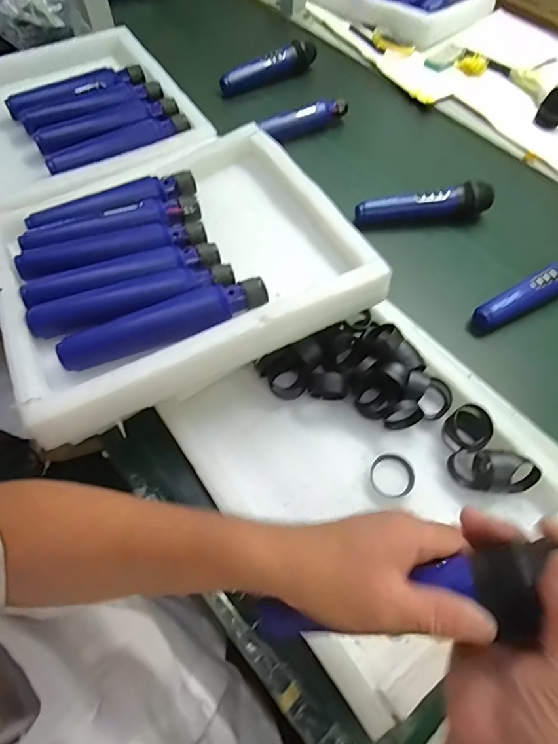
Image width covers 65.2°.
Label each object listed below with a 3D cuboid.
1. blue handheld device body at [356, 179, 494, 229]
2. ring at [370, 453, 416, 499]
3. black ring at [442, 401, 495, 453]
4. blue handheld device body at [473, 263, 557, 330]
[{"bbox_3d":[0.216,-0.247,0.648,0.209,0.038,0.035,-9,62,-7],"label":"blue handheld device body"},{"bbox_3d":[0.118,0.107,0.452,0.046,0.008,0.045,1,62,-2],"label":"ring"},{"bbox_3d":[0.203,0.061,0.467,0.046,0.030,0.043,1,62,-2],"label":"black ring"},{"bbox_3d":[0.343,-0.108,0.586,0.190,0.033,0.033,-25,65,-15],"label":"blue handheld device body"}]

